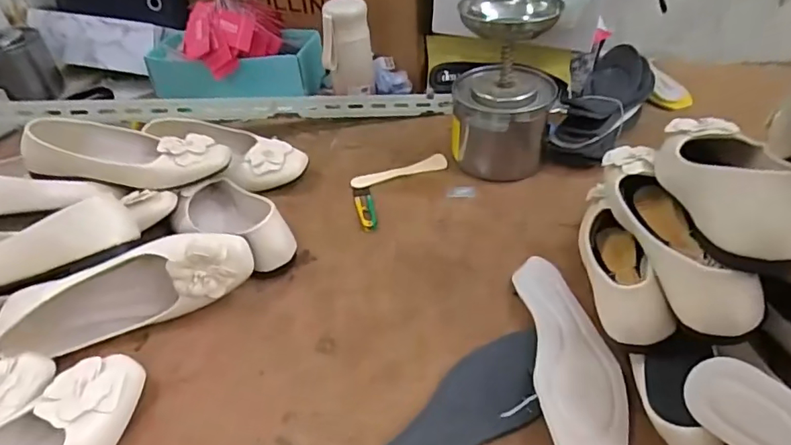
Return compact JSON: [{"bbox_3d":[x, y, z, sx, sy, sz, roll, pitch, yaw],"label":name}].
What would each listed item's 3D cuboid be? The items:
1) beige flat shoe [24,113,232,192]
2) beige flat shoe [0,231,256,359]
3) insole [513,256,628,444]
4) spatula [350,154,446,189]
[{"bbox_3d":[-0.350,-0.092,0.671,0.245,0.095,0.069,-4,40,1],"label":"beige flat shoe"},{"bbox_3d":[-0.282,0.072,0.545,0.258,0.088,0.076,-18,42,-15],"label":"beige flat shoe"},{"bbox_3d":[0.164,0.123,0.480,0.077,0.030,0.246,-1,41,5],"label":"insole"},{"bbox_3d":[0.007,-0.073,0.742,0.143,0.006,0.032,-16,42,-13],"label":"spatula"}]

